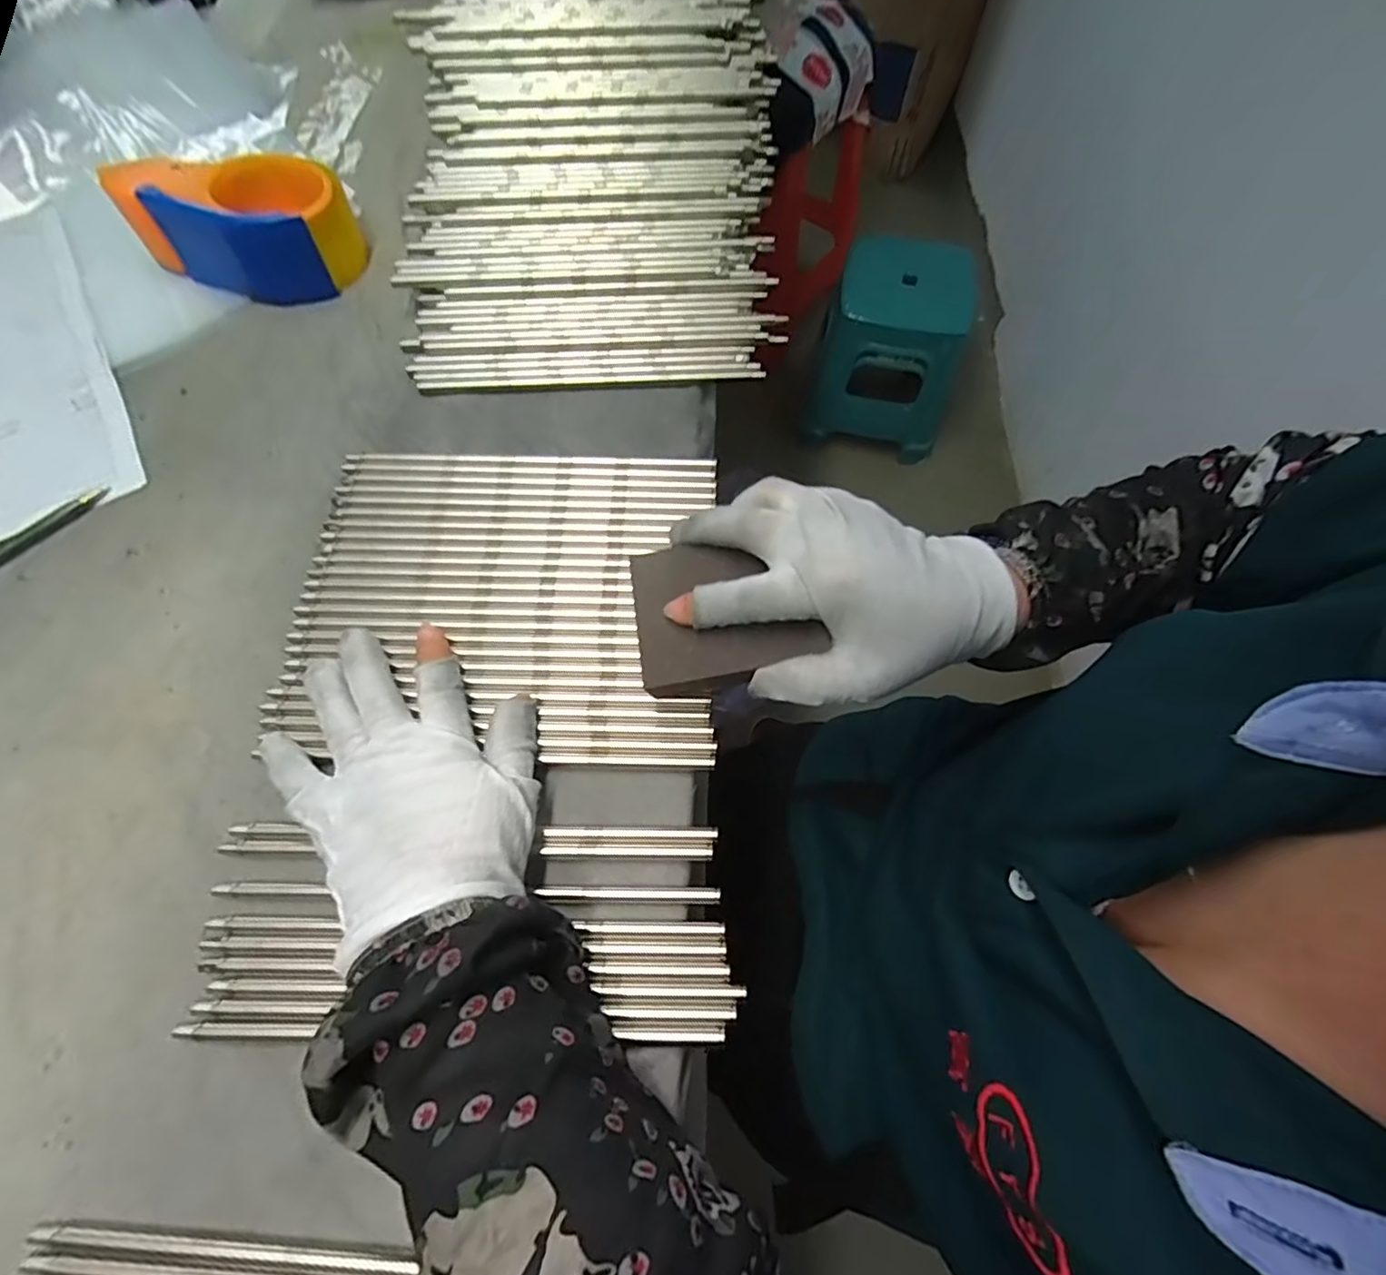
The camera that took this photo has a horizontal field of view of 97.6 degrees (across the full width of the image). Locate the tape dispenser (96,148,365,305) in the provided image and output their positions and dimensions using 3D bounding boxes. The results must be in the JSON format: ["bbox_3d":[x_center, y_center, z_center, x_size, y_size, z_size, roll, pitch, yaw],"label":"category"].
[{"bbox_3d":[-0.309,-0.291,0.419,0.132,0.061,0.084,11,67,6],"label":"tape dispenser"}]

